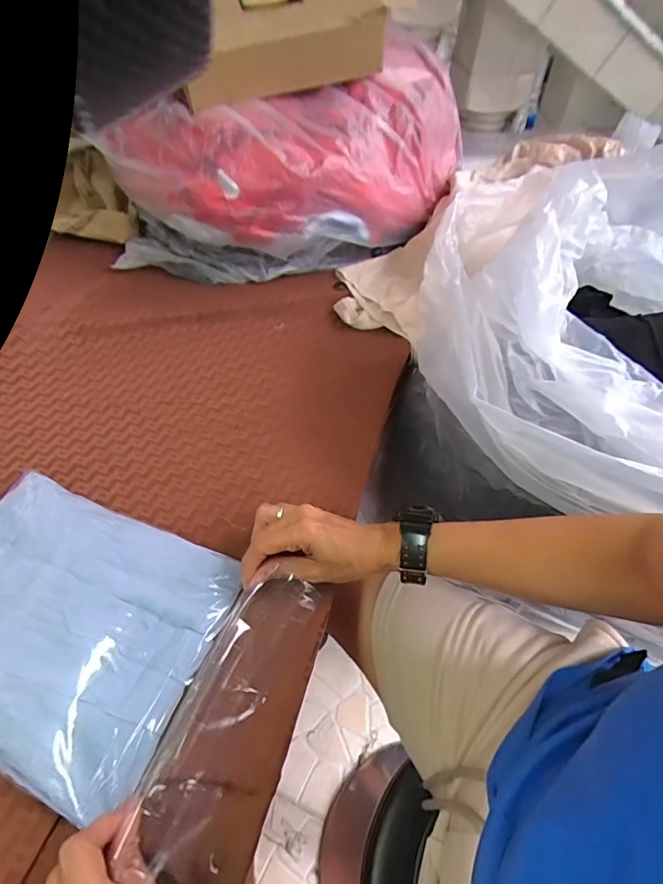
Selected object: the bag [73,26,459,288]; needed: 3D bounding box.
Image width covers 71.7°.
[{"bbox_3d":[-0.037,-0.405,0.695,0.560,0.212,0.238,-23,55,-19],"label":"bag"}]

